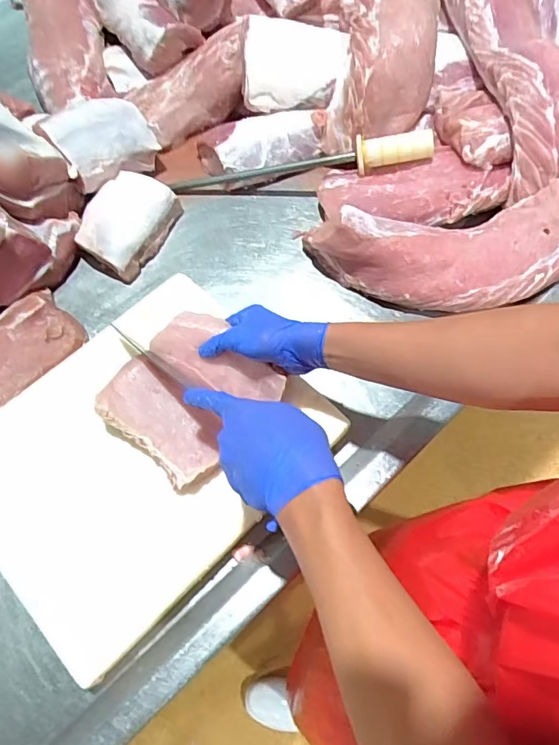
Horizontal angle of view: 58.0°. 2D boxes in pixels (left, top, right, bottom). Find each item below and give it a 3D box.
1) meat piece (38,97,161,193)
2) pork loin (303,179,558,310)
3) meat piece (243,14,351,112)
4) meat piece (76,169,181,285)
[{"bbox_3d":[-0.255,-0.342,0.729,0.144,0.056,0.113,-36,75,-14],"label":"meat piece"},{"bbox_3d":[0.234,-0.158,0.658,0.367,0.079,0.148,-10,67,-3],"label":"pork loin"},{"bbox_3d":[0.024,-0.462,0.756,0.153,0.061,0.127,3,67,2],"label":"meat piece"},{"bbox_3d":[-0.222,-0.210,0.708,0.112,0.048,0.142,21,69,10],"label":"meat piece"}]

